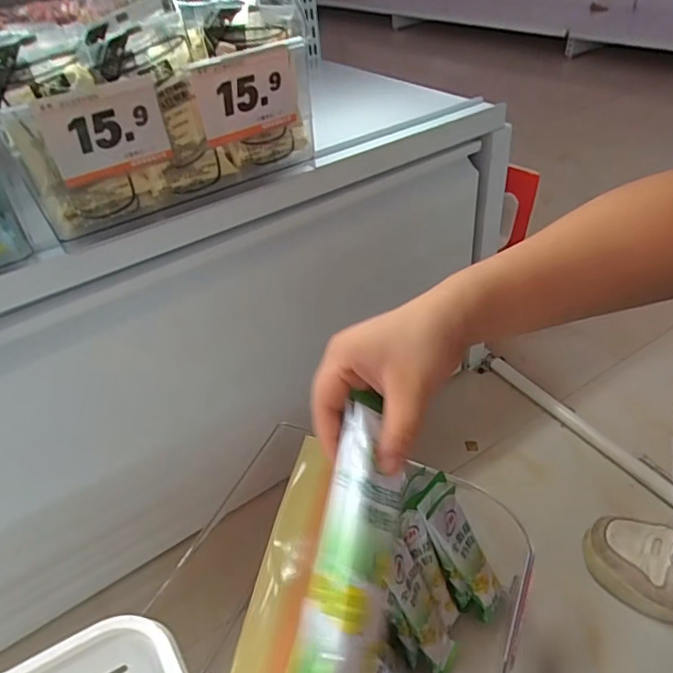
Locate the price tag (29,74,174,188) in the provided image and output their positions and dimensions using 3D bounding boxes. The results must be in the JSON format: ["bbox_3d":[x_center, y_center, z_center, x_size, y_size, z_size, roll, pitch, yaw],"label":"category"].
[{"bbox_3d":[-0.161,-0.145,0.362,0.080,0.056,0.008,-26,44,-22],"label":"price tag"}]

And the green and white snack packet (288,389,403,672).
[{"bbox_3d":[0.008,0.113,0.262,0.040,0.023,0.167,4,62,12],"label":"green and white snack packet"}]

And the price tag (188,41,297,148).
[{"bbox_3d":[-0.069,-0.189,0.403,0.082,0.058,0.008,-27,45,-18],"label":"price tag"}]

